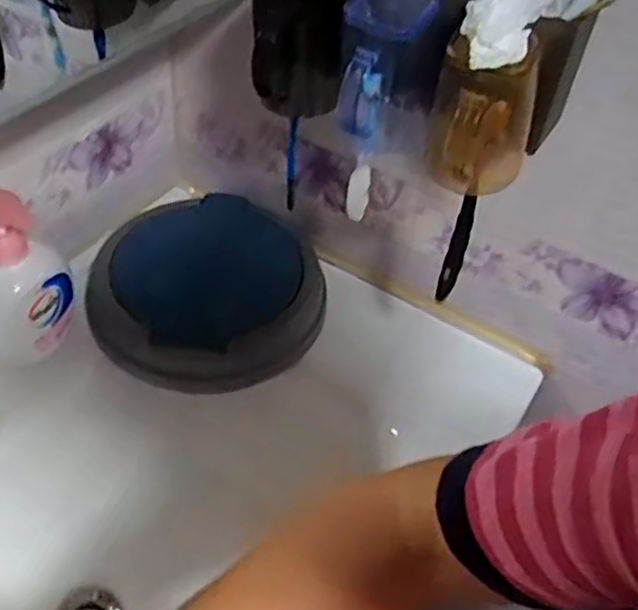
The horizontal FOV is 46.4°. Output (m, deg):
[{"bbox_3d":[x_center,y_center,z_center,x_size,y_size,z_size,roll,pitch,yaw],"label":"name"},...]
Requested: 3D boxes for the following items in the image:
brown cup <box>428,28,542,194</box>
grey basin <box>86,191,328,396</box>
[{"bbox_3d":[0.113,-0.129,0.516,0.069,0.110,0.062,14,46,7],"label":"brown cup"},{"bbox_3d":[-0.105,-0.019,0.758,0.237,0.046,0.225,3,45,-3],"label":"grey basin"}]

